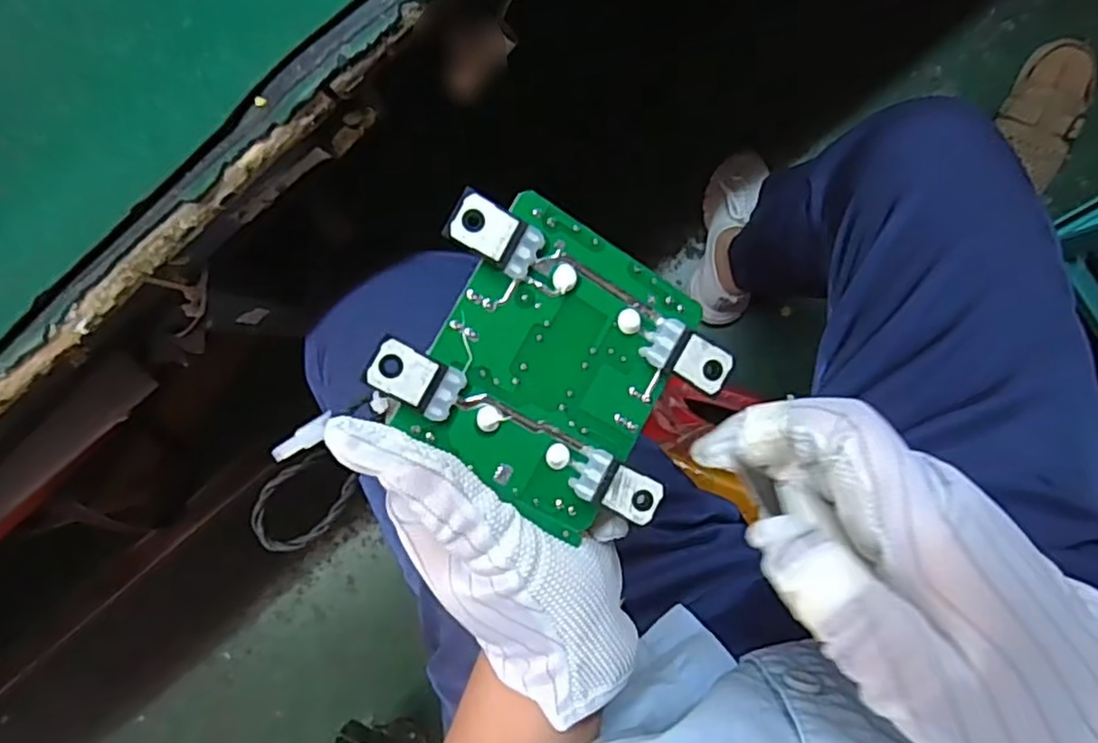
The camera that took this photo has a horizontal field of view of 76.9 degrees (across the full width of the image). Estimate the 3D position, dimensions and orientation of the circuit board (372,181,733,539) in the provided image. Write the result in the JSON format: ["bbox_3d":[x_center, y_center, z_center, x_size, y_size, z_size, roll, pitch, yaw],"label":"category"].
[{"bbox_3d":[0.002,-0.002,0.212,0.094,0.011,0.084,31,85,-17],"label":"circuit board"}]

